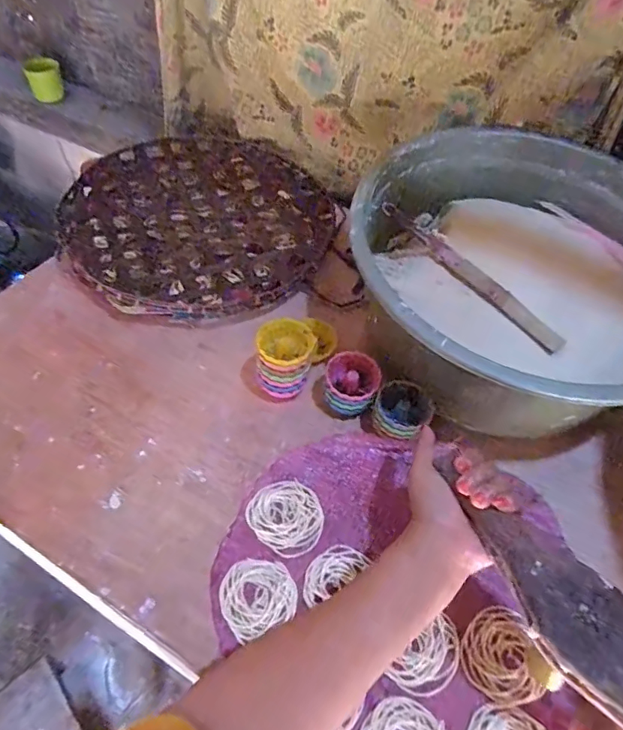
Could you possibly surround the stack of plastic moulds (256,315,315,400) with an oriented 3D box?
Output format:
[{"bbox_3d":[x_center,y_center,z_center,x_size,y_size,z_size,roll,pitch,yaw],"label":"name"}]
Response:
[{"bbox_3d":[-0.031,-0.002,0.572,0.063,0.088,0.066,7,54,1],"label":"stack of plastic moulds"}]

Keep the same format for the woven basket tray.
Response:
[{"bbox_3d":[-0.163,-0.222,0.738,0.390,0.041,0.390,-10,58,-8],"label":"woven basket tray"}]

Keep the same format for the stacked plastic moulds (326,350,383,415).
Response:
[{"bbox_3d":[0.046,0.024,0.574,0.060,0.054,0.060,2,53,-2],"label":"stacked plastic moulds"}]

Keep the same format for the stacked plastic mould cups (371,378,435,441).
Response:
[{"bbox_3d":[0.103,0.055,0.562,0.061,0.044,0.062,2,53,-2],"label":"stacked plastic mould cups"}]

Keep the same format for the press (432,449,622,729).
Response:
[{"bbox_3d":[0.189,0.180,0.341,0.058,0.029,0.301,-22,42,-15],"label":"press"}]

